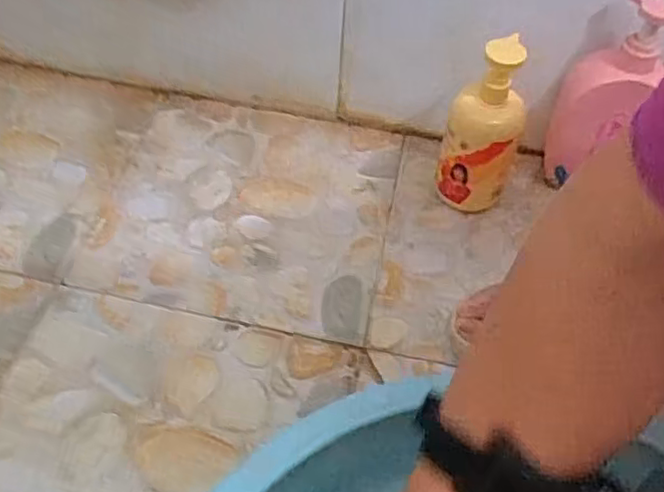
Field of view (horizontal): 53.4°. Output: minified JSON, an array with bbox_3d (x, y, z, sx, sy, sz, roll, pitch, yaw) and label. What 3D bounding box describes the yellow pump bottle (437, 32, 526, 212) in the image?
[{"bbox_3d":[0.150,-0.110,0.670,0.068,0.196,0.052,11,50,5],"label":"yellow pump bottle"}]

